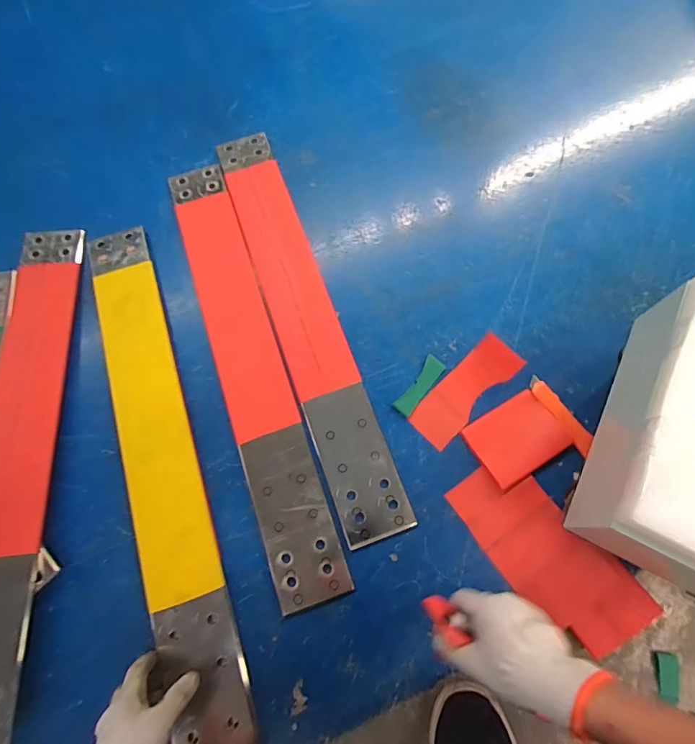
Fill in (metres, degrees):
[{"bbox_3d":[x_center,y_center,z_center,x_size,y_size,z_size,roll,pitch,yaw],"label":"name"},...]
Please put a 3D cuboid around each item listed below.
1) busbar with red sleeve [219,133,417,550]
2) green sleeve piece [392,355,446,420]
[{"bbox_3d":[-0.075,-0.113,0.670,0.092,0.009,0.718,-19,71,-4],"label":"busbar with red sleeve"},{"bbox_3d":[0.108,0.022,0.636,0.030,0.008,0.101,36,76,13],"label":"green sleeve piece"}]

